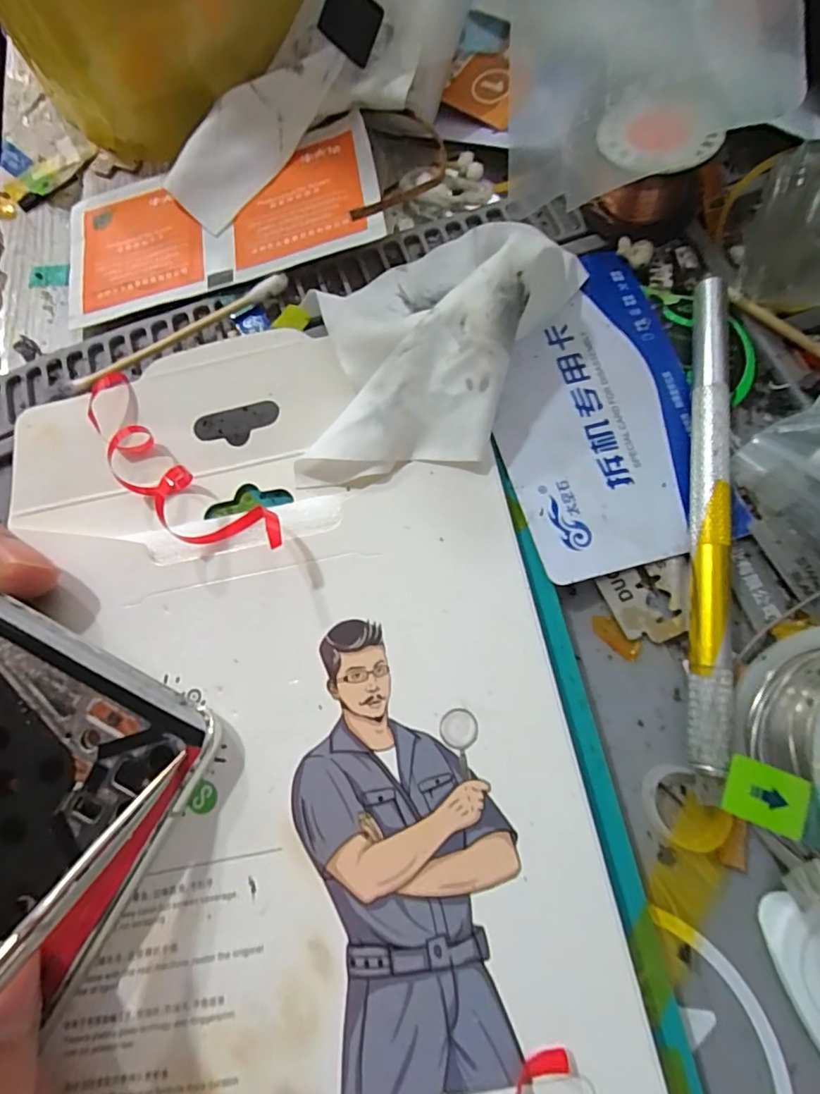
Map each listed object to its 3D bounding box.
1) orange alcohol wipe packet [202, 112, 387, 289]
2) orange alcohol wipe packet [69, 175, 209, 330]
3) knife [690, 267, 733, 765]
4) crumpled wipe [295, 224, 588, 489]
[{"bbox_3d":[-0.036,-0.102,0.145,0.053,0.004,0.047,-13,71,7],"label":"orange alcohol wipe packet"},{"bbox_3d":[-0.084,-0.093,0.151,0.046,0.004,0.048,-11,75,7],"label":"orange alcohol wipe packet"},{"bbox_3d":[0.069,-0.011,0.113,0.008,0.009,0.115,9,74,5],"label":"knife"},{"bbox_3d":[0.004,-0.047,0.115,0.054,0.023,0.070,17,75,7],"label":"crumpled wipe"}]

